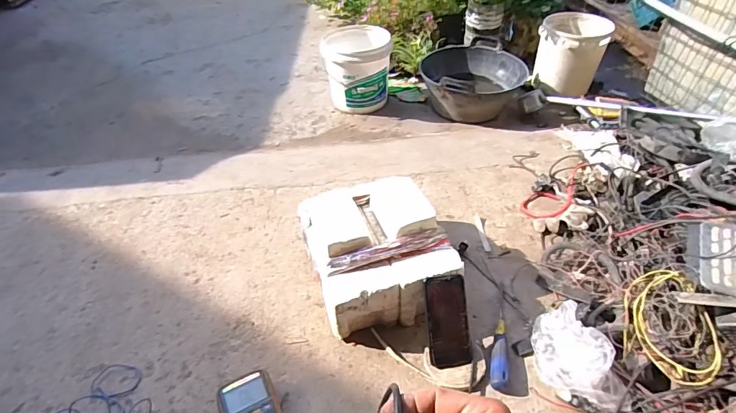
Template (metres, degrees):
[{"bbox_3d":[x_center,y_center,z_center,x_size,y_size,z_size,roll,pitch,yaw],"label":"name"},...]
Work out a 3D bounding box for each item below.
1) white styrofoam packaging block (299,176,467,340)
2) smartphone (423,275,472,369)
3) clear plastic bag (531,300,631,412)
[{"bbox_3d":[0.014,0.098,0.896,0.259,0.184,0.288,-14,44,-14],"label":"white styrofoam packaging block"},{"bbox_3d":[0.149,0.215,0.779,0.078,0.015,0.167,-5,86,-4],"label":"smartphone"},{"bbox_3d":[0.376,0.282,0.758,0.105,0.089,0.182,-14,44,-13],"label":"clear plastic bag"}]

